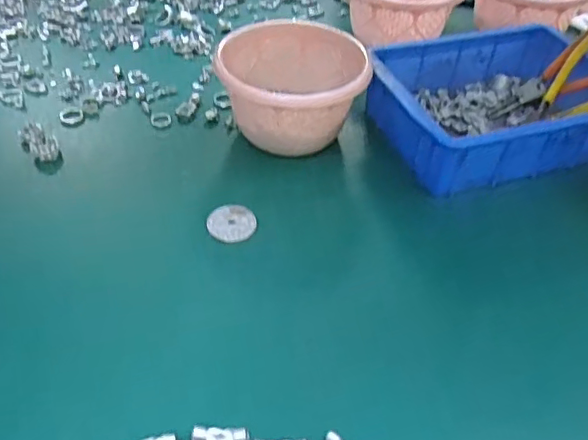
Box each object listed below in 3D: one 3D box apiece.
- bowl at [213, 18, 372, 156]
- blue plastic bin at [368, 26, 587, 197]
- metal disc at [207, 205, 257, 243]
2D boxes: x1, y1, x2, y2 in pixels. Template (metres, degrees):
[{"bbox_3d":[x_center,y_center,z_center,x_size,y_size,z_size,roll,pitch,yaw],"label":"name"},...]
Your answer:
[{"bbox_3d":[-0.001,-0.126,0.567,0.135,0.086,0.127,2,45,-2],"label":"bowl"},{"bbox_3d":[0.208,-0.119,0.600,0.247,0.080,0.177,-12,47,-15],"label":"blue plastic bin"},{"bbox_3d":[-0.055,0.003,0.500,0.041,0.004,0.043,2,45,-2],"label":"metal disc"}]

